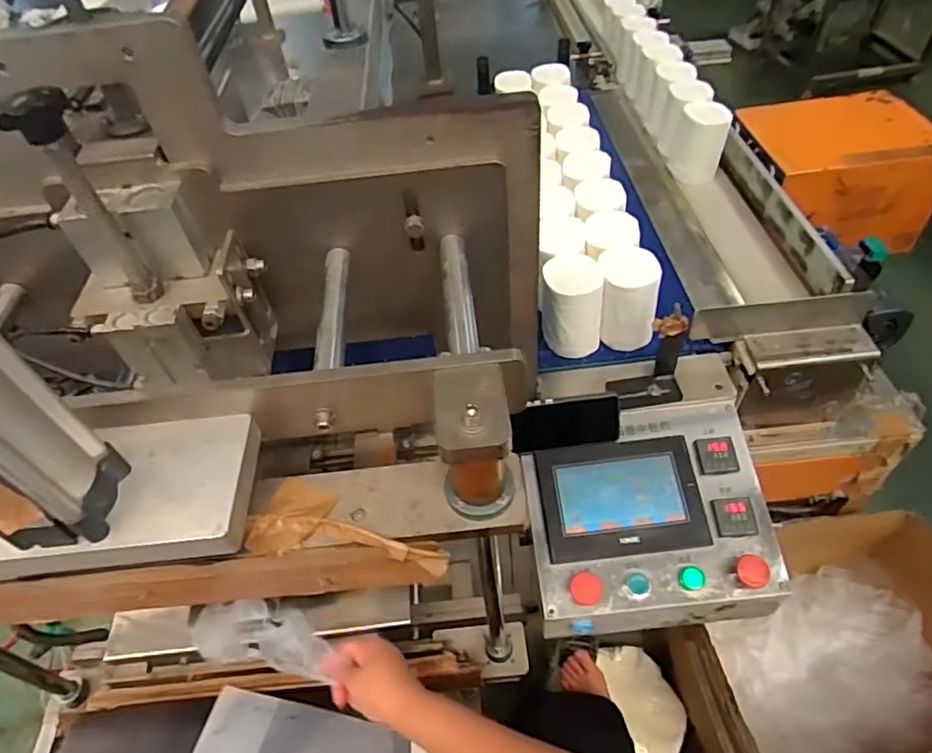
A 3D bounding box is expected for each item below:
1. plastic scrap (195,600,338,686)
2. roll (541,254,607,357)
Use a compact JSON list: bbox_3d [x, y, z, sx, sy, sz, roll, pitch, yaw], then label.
[{"bbox_3d":[-0.223,0.296,0.663,0.180,0.047,0.079,5,49,27],"label":"plastic scrap"},{"bbox_3d":[0.155,-0.103,0.871,0.081,0.127,0.081,-2,50,4],"label":"roll"}]

